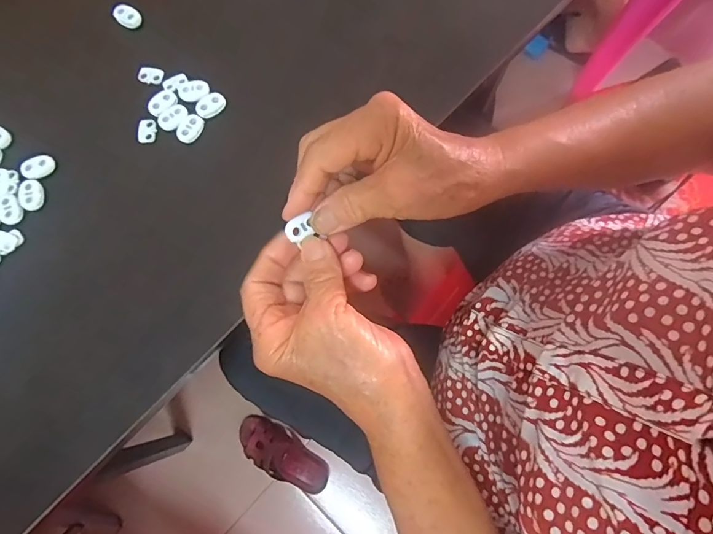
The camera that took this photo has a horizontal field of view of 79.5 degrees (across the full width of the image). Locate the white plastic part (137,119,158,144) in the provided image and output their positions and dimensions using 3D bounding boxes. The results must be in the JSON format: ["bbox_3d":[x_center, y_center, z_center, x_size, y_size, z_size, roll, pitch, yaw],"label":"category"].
[{"bbox_3d":[-0.155,-0.101,0.316,0.014,0.004,0.019,-2,76,0],"label":"white plastic part"}]

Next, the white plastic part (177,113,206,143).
[{"bbox_3d":[-0.122,-0.102,0.315,0.015,0.004,0.022,28,78,7],"label":"white plastic part"}]

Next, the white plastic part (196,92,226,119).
[{"bbox_3d":[-0.109,-0.120,0.319,0.022,0.004,0.016,-42,79,-9],"label":"white plastic part"}]

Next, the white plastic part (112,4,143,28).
[{"bbox_3d":[-0.182,-0.199,0.340,0.022,0.005,0.016,30,78,7],"label":"white plastic part"}]

